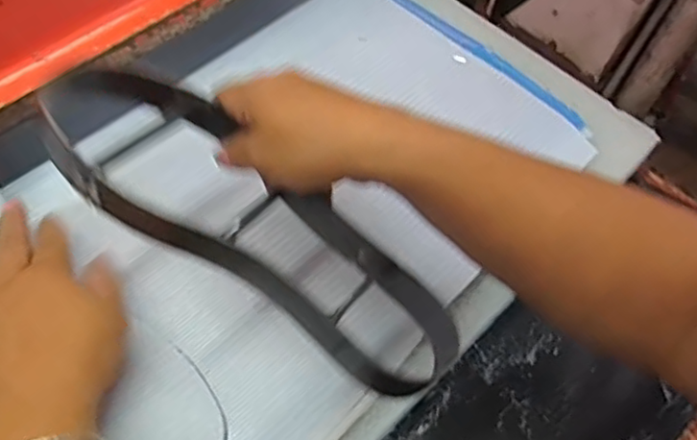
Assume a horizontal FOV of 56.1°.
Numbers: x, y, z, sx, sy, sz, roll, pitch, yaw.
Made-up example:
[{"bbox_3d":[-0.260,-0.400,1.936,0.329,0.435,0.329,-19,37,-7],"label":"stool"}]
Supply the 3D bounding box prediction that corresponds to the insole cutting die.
[{"bbox_3d":[-0.054,-0.001,0.387,0.279,0.039,0.099,36,61,2],"label":"insole cutting die"}]

